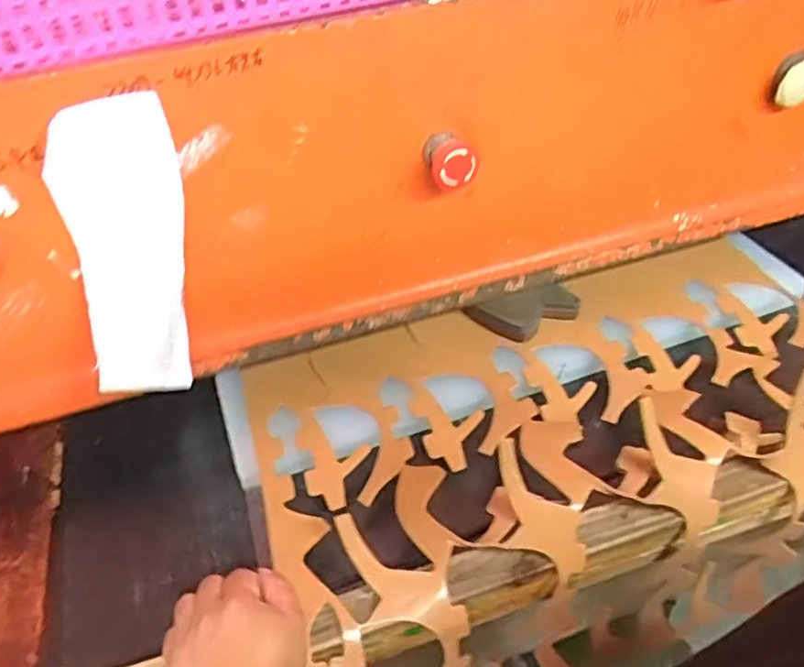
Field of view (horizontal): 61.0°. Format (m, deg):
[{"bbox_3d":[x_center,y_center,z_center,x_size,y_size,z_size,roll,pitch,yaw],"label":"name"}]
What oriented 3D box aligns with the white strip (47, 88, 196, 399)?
[{"bbox_3d":[-0.199,-0.060,0.488,0.087,0.200,0.039,-2,12,6],"label":"white strip"}]

